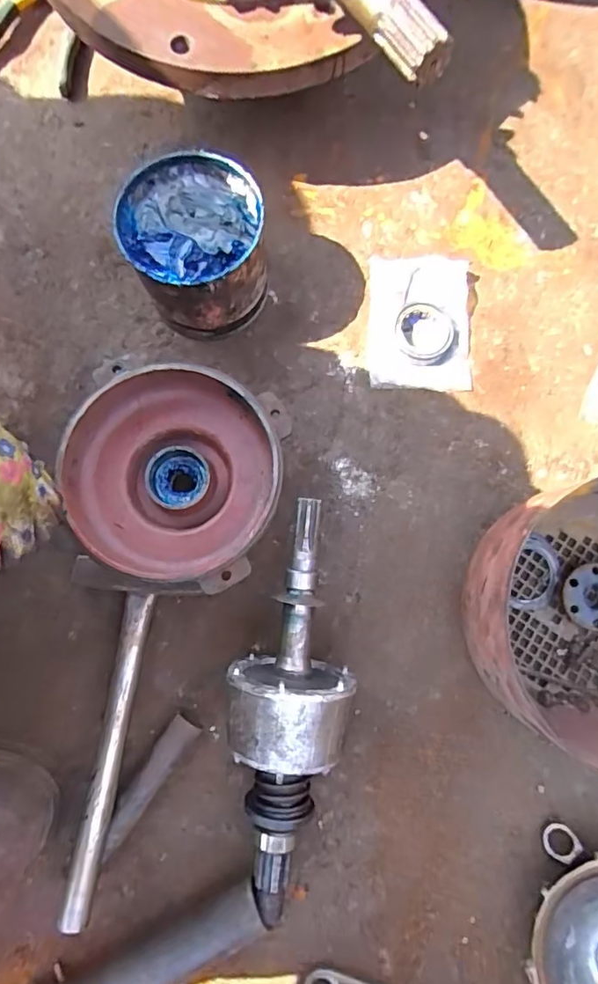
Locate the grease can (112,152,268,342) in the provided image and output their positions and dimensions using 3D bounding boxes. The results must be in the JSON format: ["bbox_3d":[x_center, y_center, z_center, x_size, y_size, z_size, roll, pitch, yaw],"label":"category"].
[{"bbox_3d":[-0.090,-0.215,0.489,0.117,0.101,0.119,0,79,0],"label":"grease can"}]

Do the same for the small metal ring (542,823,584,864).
[{"bbox_3d":[0.214,0.286,0.439,0.028,0.007,0.028,-15,52,21],"label":"small metal ring"}]

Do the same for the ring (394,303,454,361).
[{"bbox_3d":[0.120,-0.153,0.515,0.056,0.010,0.054,0,79,0],"label":"ring"}]

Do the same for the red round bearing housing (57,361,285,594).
[{"bbox_3d":[-0.103,-0.004,0.457,0.170,0.082,0.179,0,79,0],"label":"red round bearing housing"}]

